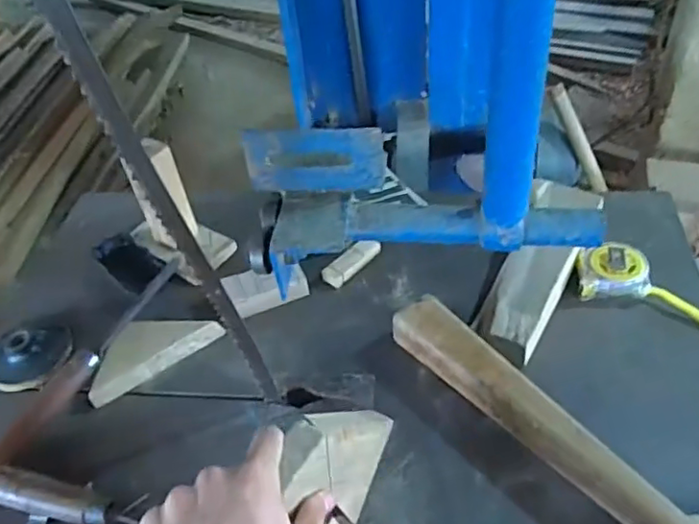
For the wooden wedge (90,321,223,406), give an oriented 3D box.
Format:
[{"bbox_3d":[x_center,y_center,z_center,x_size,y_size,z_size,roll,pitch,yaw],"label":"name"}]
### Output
[{"bbox_3d":[-0.213,0.091,0.650,0.142,0.019,0.066,-32,50,-22],"label":"wooden wedge"}]

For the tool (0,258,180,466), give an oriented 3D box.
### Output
[{"bbox_3d":[-0.273,0.101,0.640,0.029,0.024,0.291,15,50,21],"label":"tool"}]

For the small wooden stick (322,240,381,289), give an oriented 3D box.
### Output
[{"bbox_3d":[0.004,-0.001,0.717,0.077,0.020,0.026,-37,52,-25],"label":"small wooden stick"}]

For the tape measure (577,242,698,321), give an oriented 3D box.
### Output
[{"bbox_3d":[0.335,0.035,0.637,0.192,0.038,0.073,21,52,25],"label":"tape measure"}]

